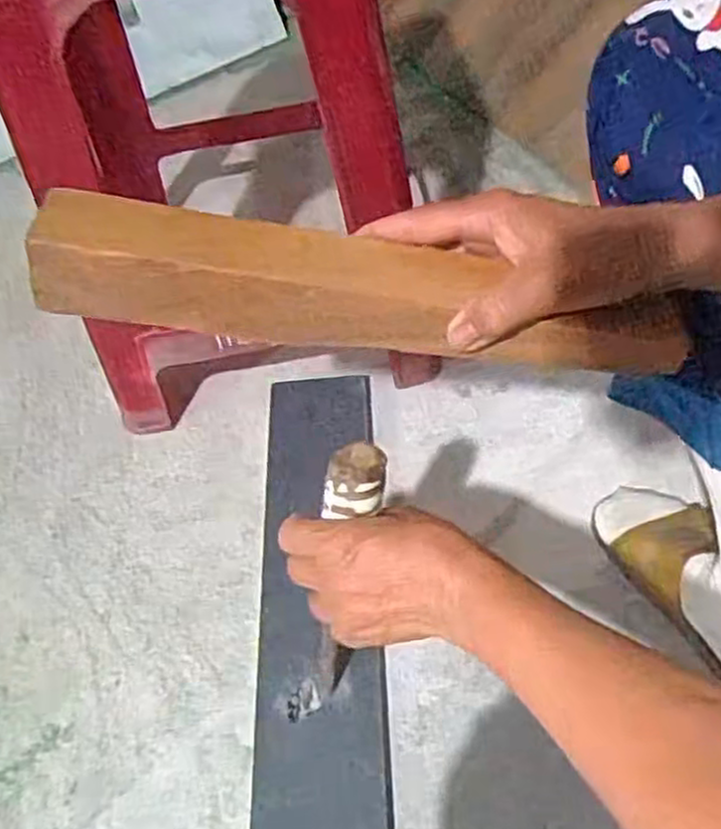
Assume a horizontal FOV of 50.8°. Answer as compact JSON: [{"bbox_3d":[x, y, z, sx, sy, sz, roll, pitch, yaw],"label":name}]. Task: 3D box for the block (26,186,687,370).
[{"bbox_3d":[0.005,-0.060,0.368,0.304,0.036,0.057,8,53,-6],"label":"block"}]

